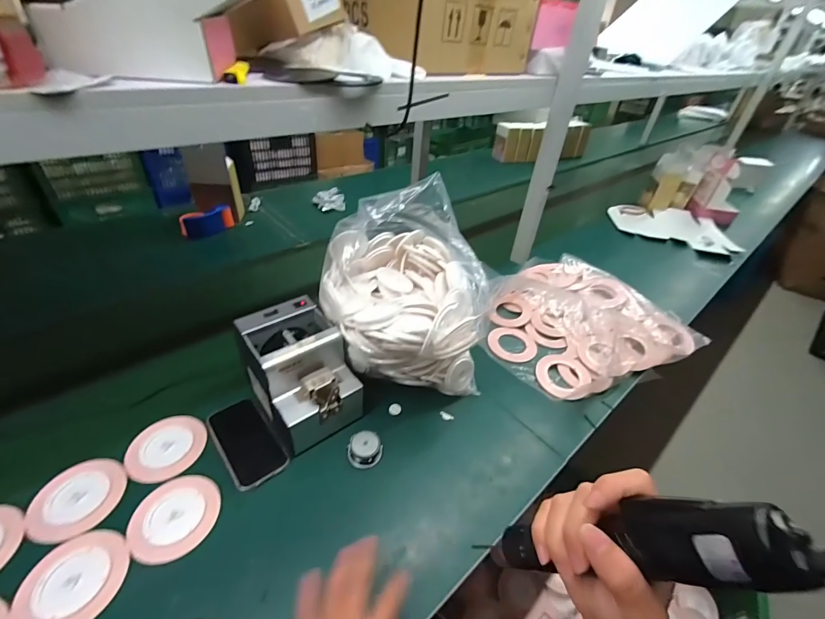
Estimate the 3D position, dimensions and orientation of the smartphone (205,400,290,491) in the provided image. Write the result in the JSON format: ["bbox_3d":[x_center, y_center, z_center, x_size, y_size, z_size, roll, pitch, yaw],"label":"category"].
[{"bbox_3d":[-0.250,0.196,0.550,0.071,0.007,0.140,-30,53,-27],"label":"smartphone"}]

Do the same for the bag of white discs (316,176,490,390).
[{"bbox_3d":[-0.021,-0.017,0.609,0.249,0.320,0.263,-5,39,-14],"label":"bag of white discs"}]

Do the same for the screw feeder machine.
[{"bbox_3d":[-0.176,0.101,0.579,0.125,0.151,0.171,-23,46,-33],"label":"screw feeder machine"}]

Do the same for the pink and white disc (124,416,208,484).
[{"bbox_3d":[-0.362,0.202,0.537,0.094,0.011,0.102,4,37,-3],"label":"pink and white disc"}]

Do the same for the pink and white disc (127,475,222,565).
[{"bbox_3d":[-0.304,0.265,0.467,0.099,0.016,0.096,4,37,-3],"label":"pink and white disc"}]

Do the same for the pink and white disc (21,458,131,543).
[{"bbox_3d":[-0.437,0.242,0.476,0.093,0.011,0.101,4,37,-3],"label":"pink and white disc"}]

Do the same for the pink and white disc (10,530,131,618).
[{"bbox_3d":[-0.382,0.306,0.412,0.097,0.008,0.100,4,37,-3],"label":"pink and white disc"}]

